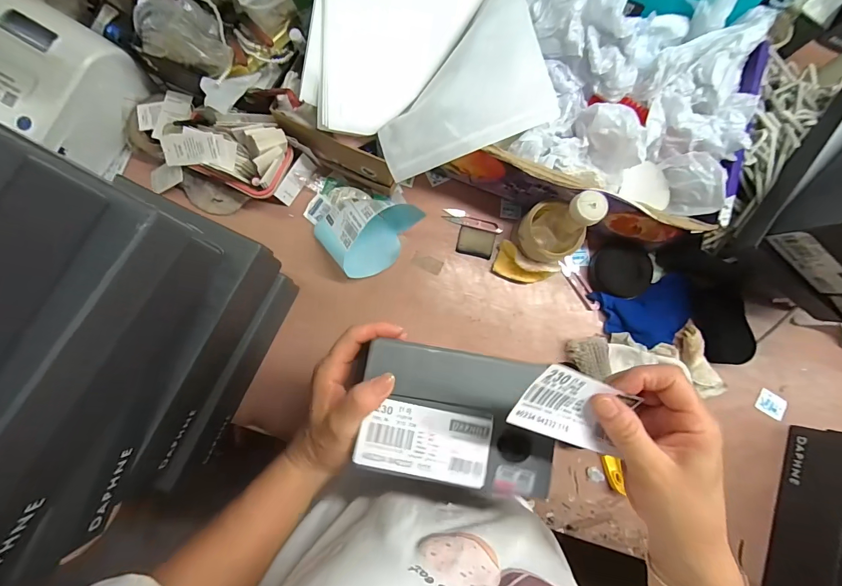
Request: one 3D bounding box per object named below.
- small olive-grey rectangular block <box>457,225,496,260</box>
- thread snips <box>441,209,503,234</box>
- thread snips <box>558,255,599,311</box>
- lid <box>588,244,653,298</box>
[{"bbox_3d":[0.090,-0.083,0.617,0.059,0.005,0.045,13,82,-2],"label":"small olive-grey rectangular block"},{"bbox_3d":[0.086,-0.120,0.624,0.101,0.004,0.023,16,82,-1],"label":"thread snips"},{"bbox_3d":[0.262,-0.016,0.618,0.025,0.011,0.096,-31,85,-7],"label":"thread snips"},{"bbox_3d":[0.319,-0.036,0.601,0.086,0.030,0.080,1,96,5],"label":"lid"}]

